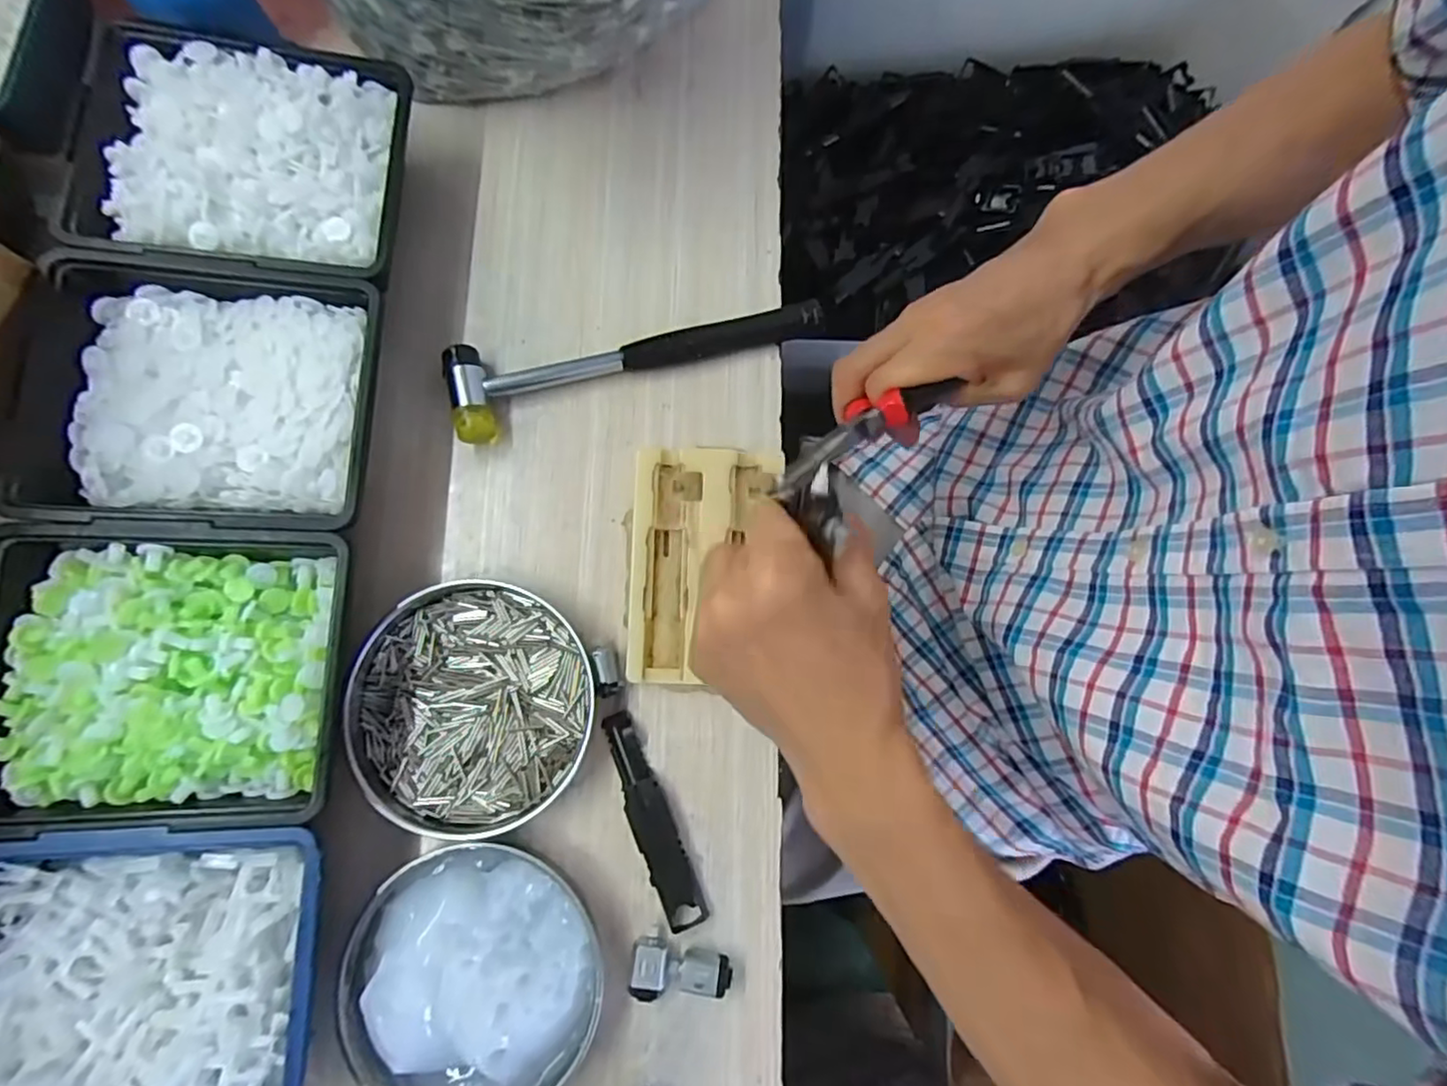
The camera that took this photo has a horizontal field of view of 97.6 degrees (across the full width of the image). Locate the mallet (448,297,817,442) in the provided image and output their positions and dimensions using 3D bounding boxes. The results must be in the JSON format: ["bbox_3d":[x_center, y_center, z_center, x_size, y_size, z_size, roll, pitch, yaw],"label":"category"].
[{"bbox_3d":[-0.056,-0.124,0.401,0.233,0.026,0.056,-18,80,-5],"label":"mallet"}]

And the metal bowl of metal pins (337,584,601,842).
[{"bbox_3d":[-0.142,0.091,0.361,0.132,0.023,0.132,0,79,-1],"label":"metal bowl of metal pins"}]

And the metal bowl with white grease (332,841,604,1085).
[{"bbox_3d":[-0.131,0.230,0.327,0.128,0.036,0.132,0,79,-1],"label":"metal bowl with white grease"}]

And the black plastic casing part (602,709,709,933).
[{"bbox_3d":[-0.041,0.154,0.355,0.022,0.009,0.119,-22,80,-5],"label":"black plastic casing part"}]

